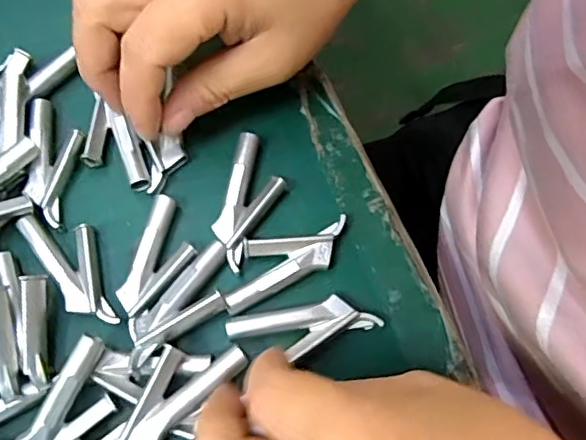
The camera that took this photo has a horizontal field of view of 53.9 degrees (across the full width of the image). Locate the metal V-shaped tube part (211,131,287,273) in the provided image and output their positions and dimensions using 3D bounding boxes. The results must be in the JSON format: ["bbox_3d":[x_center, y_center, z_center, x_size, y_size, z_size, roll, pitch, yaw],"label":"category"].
[{"bbox_3d":[-0.020,-0.008,0.264,0.026,0.010,0.062,15,71,4],"label":"metal V-shaped tube part"}]

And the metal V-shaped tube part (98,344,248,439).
[{"bbox_3d":[-0.050,0.069,0.231,0.062,0.011,0.025,-41,77,-13],"label":"metal V-shaped tube part"}]

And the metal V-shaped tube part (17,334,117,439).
[{"bbox_3d":[-0.088,0.075,0.230,0.024,0.013,0.052,34,74,10],"label":"metal V-shaped tube part"}]

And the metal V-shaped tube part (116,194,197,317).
[{"bbox_3d":[-0.058,0.017,0.257,0.025,0.007,0.053,17,72,5],"label":"metal V-shaped tube part"}]

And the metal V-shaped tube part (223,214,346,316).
[{"bbox_3d":[-0.004,0.017,0.256,0.062,0.009,0.024,-25,73,-9],"label":"metal V-shaped tube part"}]

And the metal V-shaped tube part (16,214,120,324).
[{"bbox_3d":[-0.096,0.019,0.254,0.025,0.007,0.063,-33,75,-12],"label":"metal V-shaped tube part"}]

